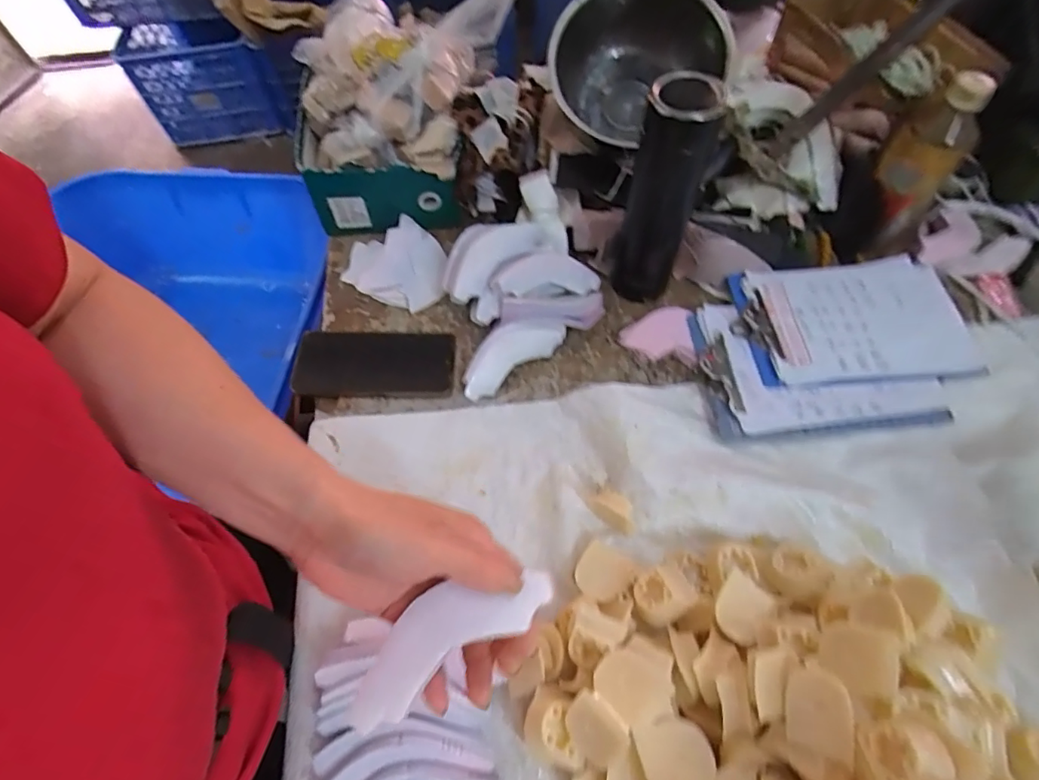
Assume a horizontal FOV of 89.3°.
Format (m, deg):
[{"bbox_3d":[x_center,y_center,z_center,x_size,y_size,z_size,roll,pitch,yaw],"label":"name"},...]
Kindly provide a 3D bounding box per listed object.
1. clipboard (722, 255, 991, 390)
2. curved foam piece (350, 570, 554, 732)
[{"bbox_3d":[0.354,-0.079,0.553,0.242,0.027,0.156,-6,59,-1],"label":"clipboard"},{"bbox_3d":[-0.039,0.125,0.269,0.115,0.008,0.039,-32,63,-3],"label":"curved foam piece"}]

